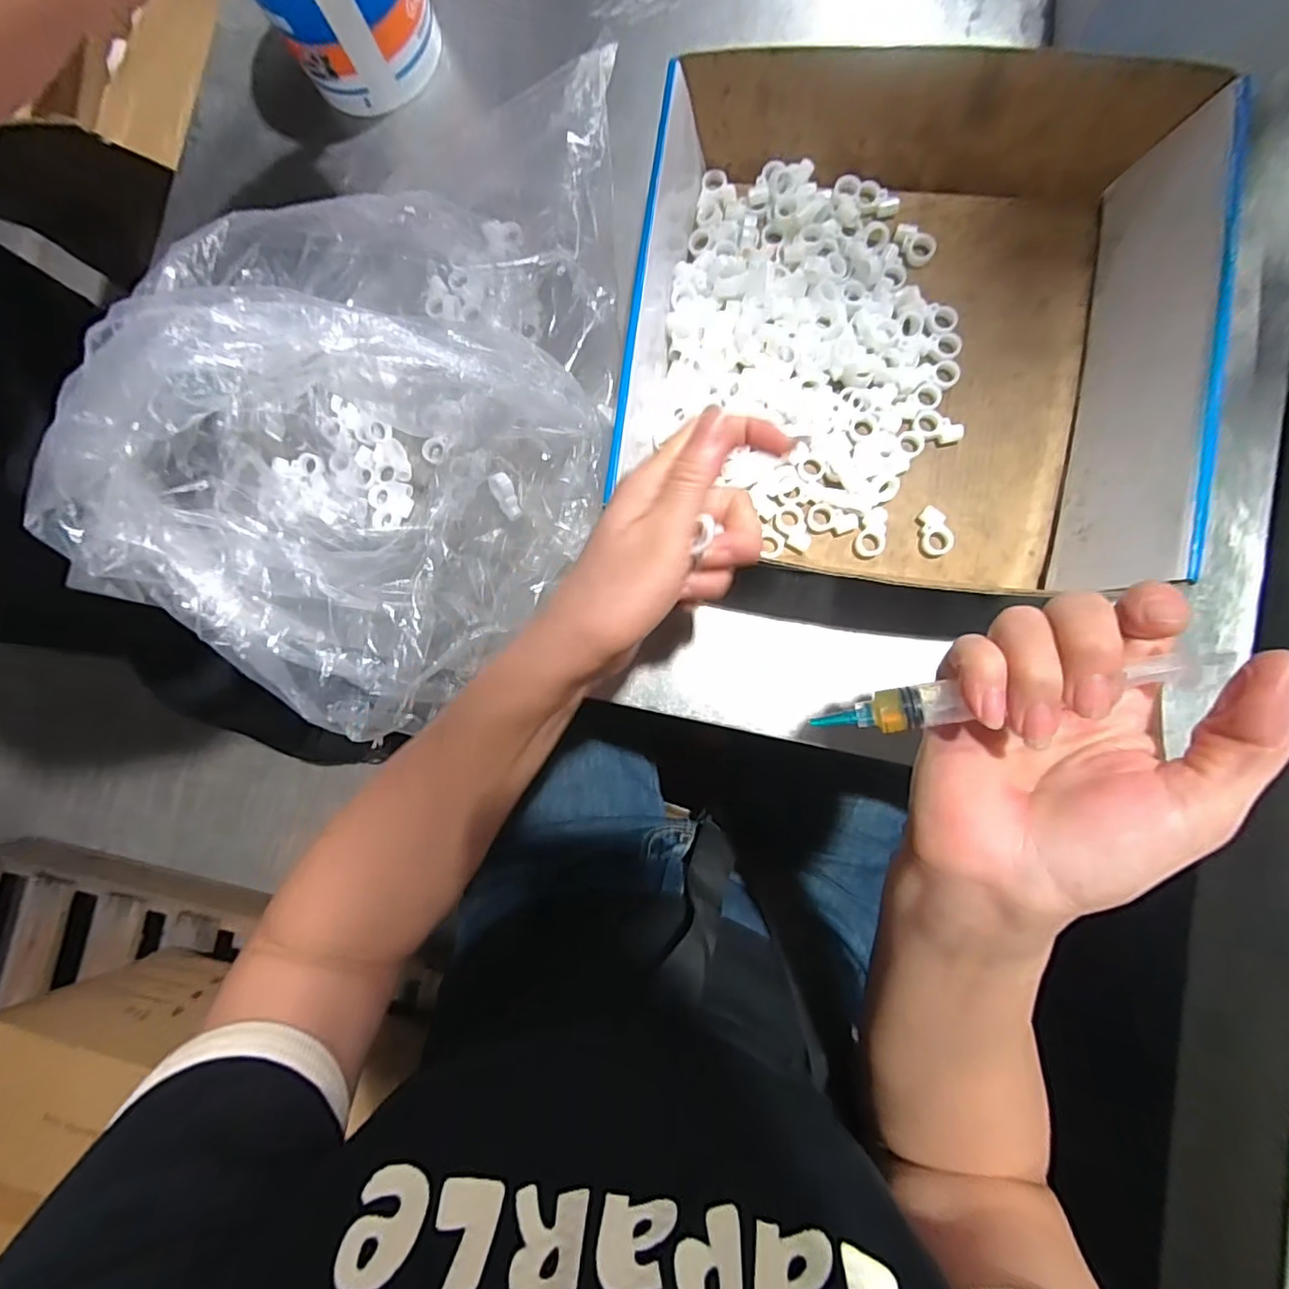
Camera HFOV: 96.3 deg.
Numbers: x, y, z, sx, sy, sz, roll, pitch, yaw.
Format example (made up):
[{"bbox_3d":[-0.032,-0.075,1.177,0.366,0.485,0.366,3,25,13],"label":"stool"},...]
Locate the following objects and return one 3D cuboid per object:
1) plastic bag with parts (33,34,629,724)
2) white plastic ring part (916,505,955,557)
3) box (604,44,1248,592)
[{"bbox_3d":[-0.173,-0.156,0.355,0.263,0.109,0.389,26,89,8],"label":"plastic bag with parts"},{"bbox_3d":[0.179,-0.069,0.357,0.019,0.007,0.029,-8,85,6],"label":"white plastic ring part"},{"bbox_3d":[0.145,-0.185,0.341,0.296,0.085,0.275,9,86,5],"label":"box"}]

